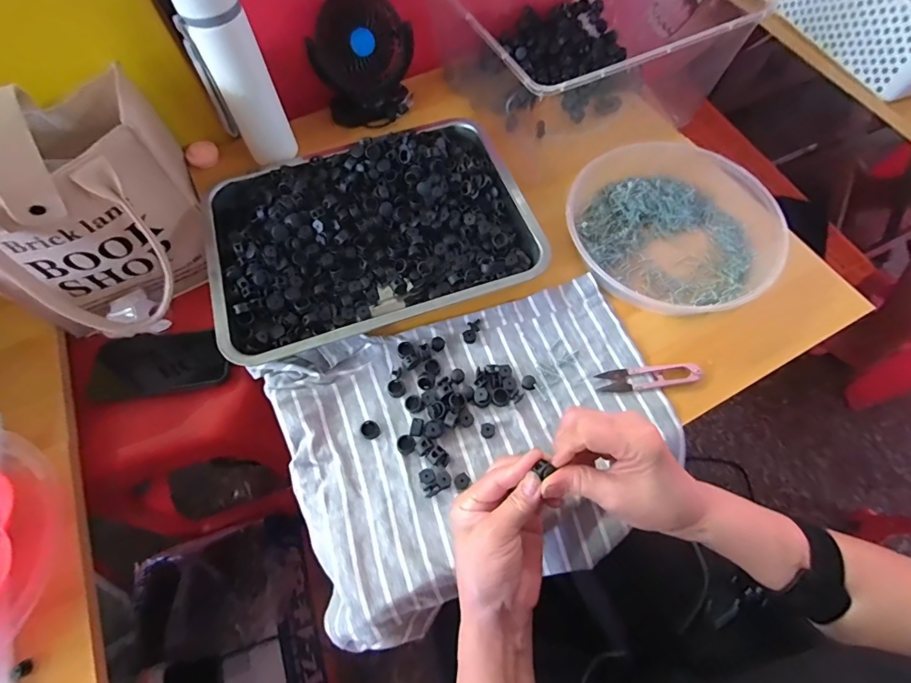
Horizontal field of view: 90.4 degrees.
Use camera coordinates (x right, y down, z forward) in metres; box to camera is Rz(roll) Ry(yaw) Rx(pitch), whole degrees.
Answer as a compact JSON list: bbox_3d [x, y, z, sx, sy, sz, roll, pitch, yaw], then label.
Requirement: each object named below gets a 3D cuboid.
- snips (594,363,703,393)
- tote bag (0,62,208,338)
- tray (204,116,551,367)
[{"bbox_3d":[0.191,0.036,0.446,0.099,0.009,0.023,-5,65,-1],"label":"snips"},{"bbox_3d":[-0.395,-0.135,0.476,0.229,0.220,0.201,-31,68,-13],"label":"tote bag"},{"bbox_3d":[-0.095,-0.123,0.505,0.338,0.041,0.241,-18,66,-8],"label":"tray"}]

